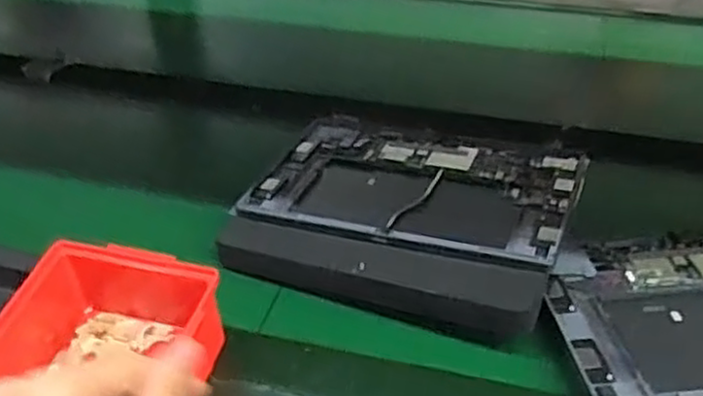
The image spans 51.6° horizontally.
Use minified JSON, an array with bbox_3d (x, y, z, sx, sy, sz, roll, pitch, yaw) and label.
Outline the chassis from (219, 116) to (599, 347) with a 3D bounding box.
[{"bbox_3d":[0.043,0.010,0.602,0.259,0.049,0.212,16,39,20],"label":"chassis"}]

